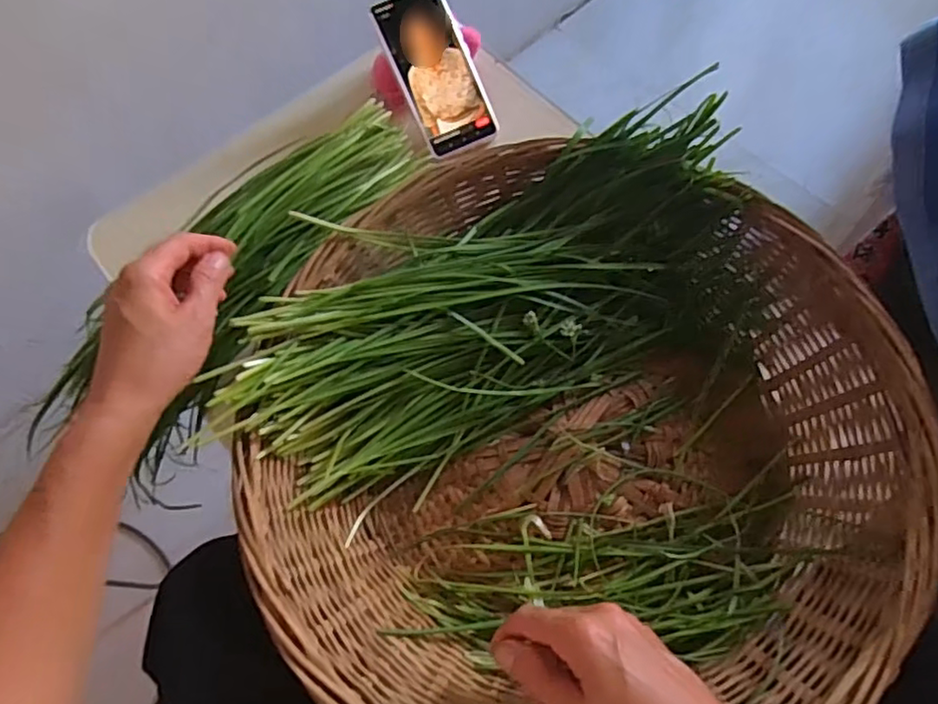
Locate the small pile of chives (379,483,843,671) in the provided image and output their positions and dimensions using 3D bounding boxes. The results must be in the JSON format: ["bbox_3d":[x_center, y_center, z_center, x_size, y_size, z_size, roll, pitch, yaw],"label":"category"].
[{"bbox_3d":[0.101,0.171,0.478,0.290,0.026,0.106,-5,66,3],"label":"small pile of chives"}]

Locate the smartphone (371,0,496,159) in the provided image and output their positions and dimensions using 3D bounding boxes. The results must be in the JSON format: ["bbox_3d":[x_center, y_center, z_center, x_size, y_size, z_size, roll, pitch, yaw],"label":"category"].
[{"bbox_3d":[-0.034,-0.289,0.657,0.077,0.012,0.163,-24,97,-9],"label":"smartphone"}]

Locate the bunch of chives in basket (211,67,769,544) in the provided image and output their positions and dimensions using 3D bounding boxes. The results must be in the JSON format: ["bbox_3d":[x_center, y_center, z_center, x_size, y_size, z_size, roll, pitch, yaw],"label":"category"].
[{"bbox_3d":[0.022,-0.041,0.527,0.430,0.097,0.225,-25,68,-10],"label":"bunch of chives in basket"}]

